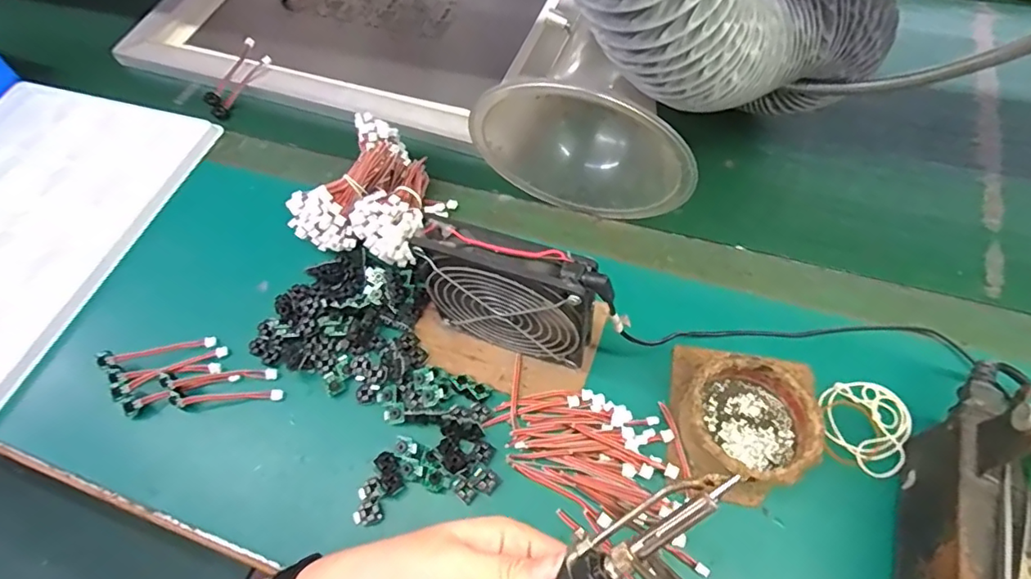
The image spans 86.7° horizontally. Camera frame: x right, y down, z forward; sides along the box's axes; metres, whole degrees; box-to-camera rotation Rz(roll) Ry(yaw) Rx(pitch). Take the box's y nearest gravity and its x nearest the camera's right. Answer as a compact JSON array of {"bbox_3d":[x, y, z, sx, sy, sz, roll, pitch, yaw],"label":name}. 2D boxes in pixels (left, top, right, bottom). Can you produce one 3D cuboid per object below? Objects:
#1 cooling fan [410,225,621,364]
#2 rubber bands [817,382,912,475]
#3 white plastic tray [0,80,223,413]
[{"bbox_3d":[0.000,0.009,0.383,0.122,0.124,0.030,15,62,13],"label":"cooling fan"},{"bbox_3d":[0.246,0.095,0.386,0.056,0.008,0.064,20,63,15],"label":"rubber bands"},{"bbox_3d":[-0.507,-0.059,0.532,0.287,0.020,0.354,14,61,13],"label":"white plastic tray"}]

